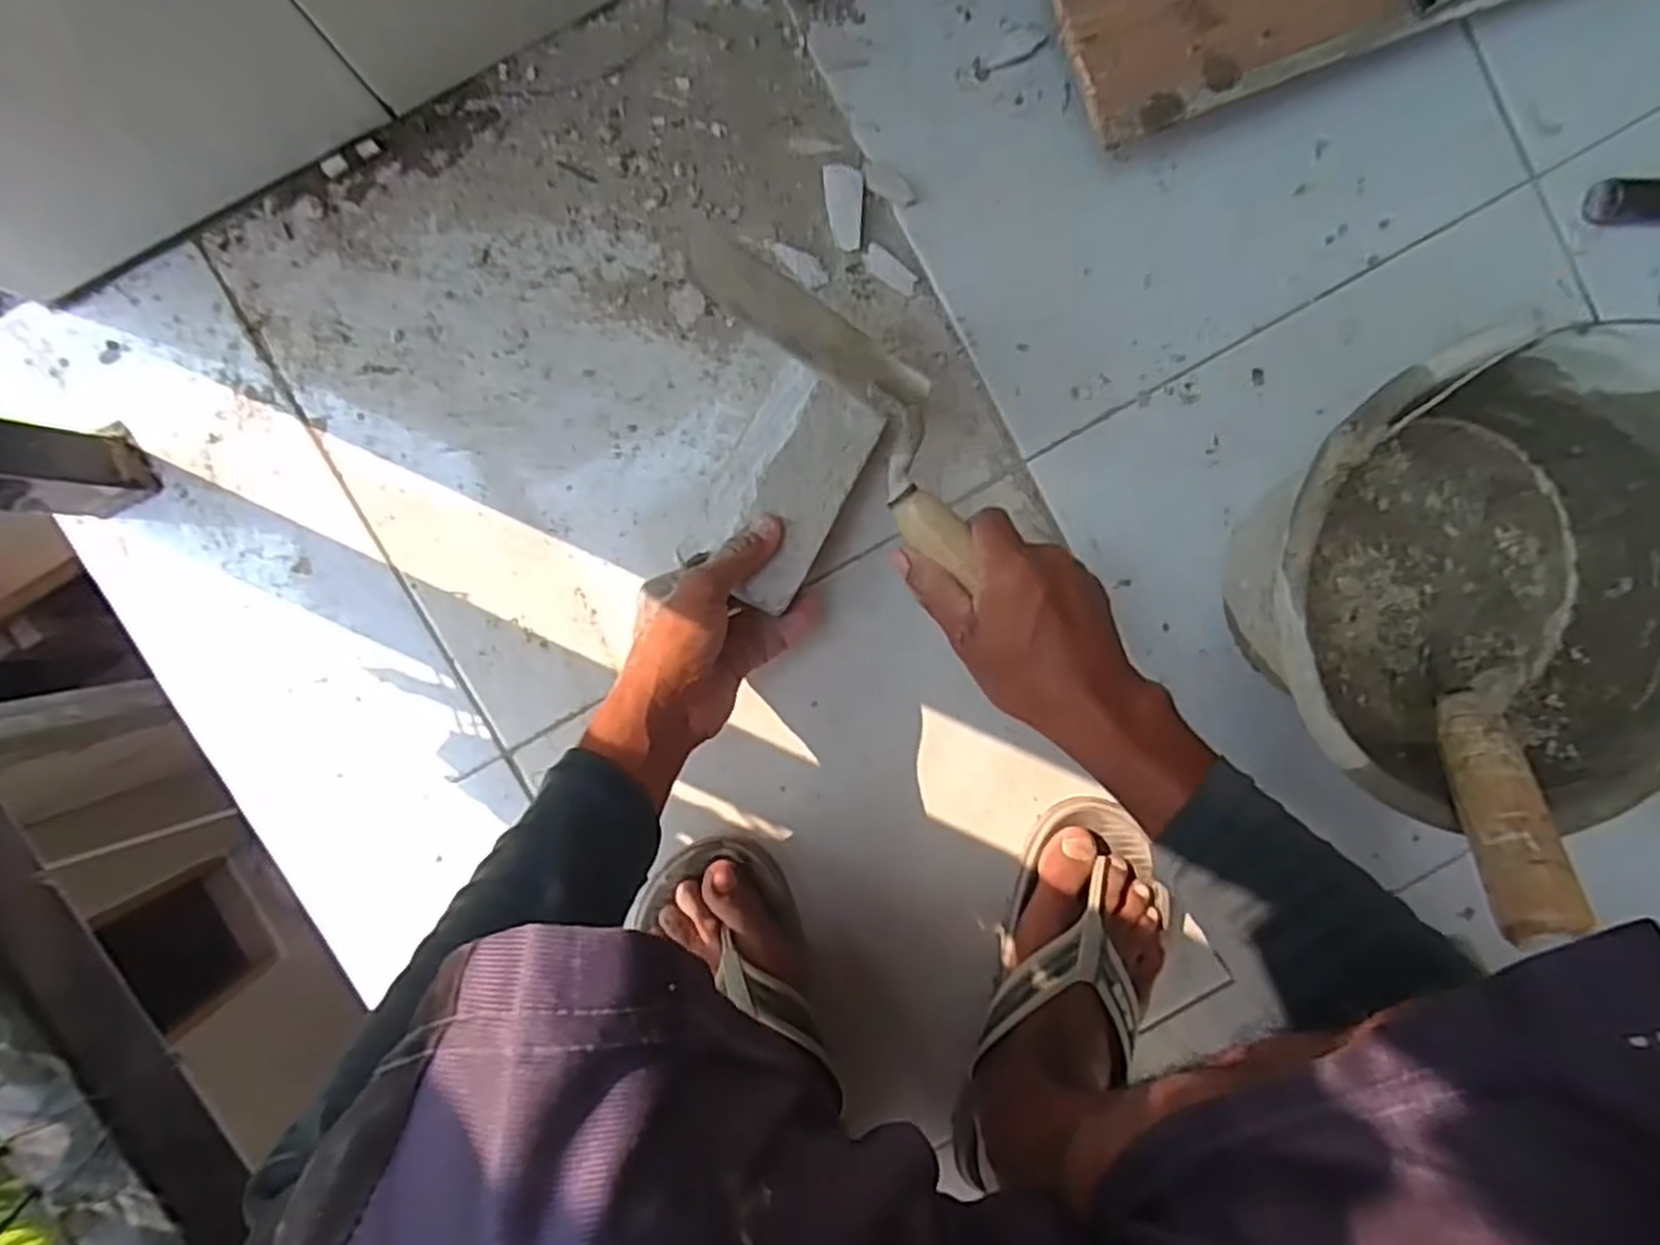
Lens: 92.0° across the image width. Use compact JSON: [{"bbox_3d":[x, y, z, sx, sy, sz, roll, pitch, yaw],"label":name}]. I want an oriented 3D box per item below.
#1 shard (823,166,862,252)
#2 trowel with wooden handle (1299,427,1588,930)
[{"bbox_3d":[0.010,-0.273,0.526,0.025,0.004,0.053,-4,94,-2],"label":"shard"},{"bbox_3d":[0.346,0.030,0.449,0.170,0.105,0.291,20,60,-4],"label":"trowel with wooden handle"}]

